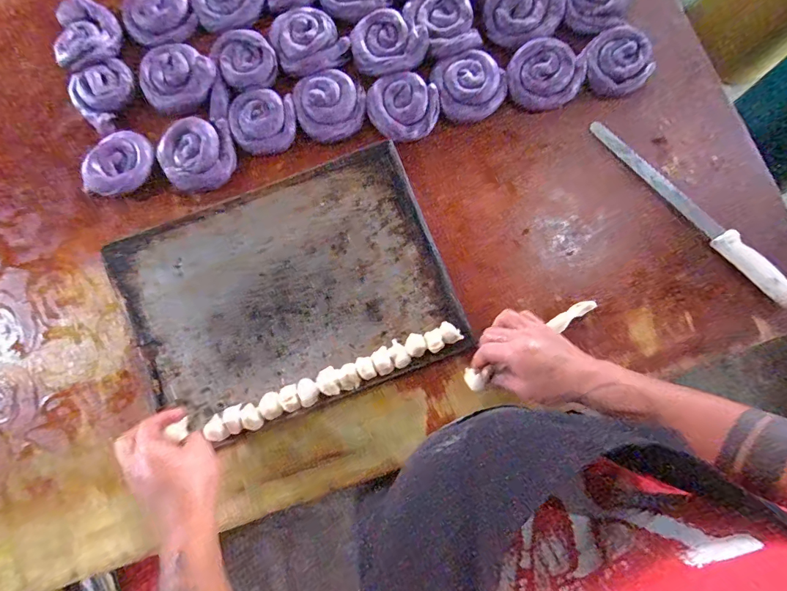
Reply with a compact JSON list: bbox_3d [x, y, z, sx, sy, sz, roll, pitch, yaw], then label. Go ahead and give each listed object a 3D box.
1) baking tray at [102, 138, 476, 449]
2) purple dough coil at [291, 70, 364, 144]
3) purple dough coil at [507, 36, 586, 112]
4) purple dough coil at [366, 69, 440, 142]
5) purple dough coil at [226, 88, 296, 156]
[{"bbox_3d":[-0.149,-0.002,0.578,0.441,0.043,0.319,-21,79,-3],"label":"baking tray"},{"bbox_3d":[-0.097,-0.296,0.635,0.108,0.028,0.102,0,78,1],"label":"purple dough coil"},{"bbox_3d":[0.242,-0.353,0.647,0.119,0.034,0.104,-35,80,-6],"label":"purple dough coil"},{"bbox_3d":[0.015,-0.295,0.636,0.102,0.018,0.112,0,78,1],"label":"purple dough coil"},{"bbox_3d":[-0.207,-0.271,0.636,0.108,0.020,0.100,0,78,1],"label":"purple dough coil"}]

